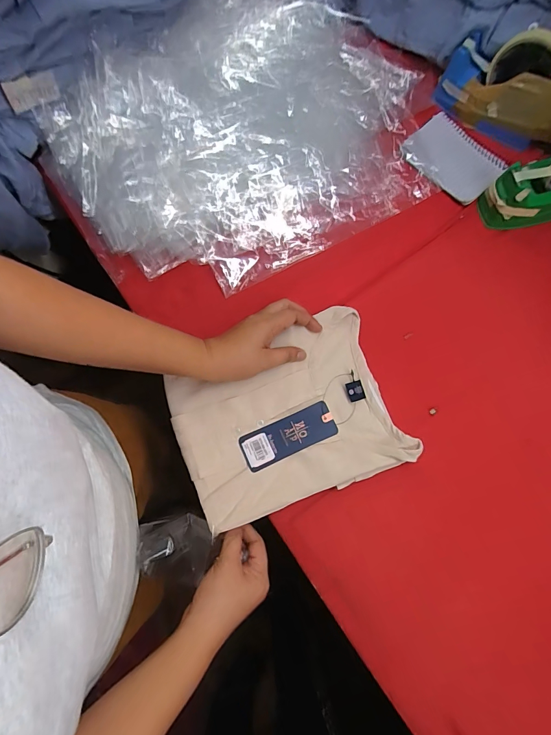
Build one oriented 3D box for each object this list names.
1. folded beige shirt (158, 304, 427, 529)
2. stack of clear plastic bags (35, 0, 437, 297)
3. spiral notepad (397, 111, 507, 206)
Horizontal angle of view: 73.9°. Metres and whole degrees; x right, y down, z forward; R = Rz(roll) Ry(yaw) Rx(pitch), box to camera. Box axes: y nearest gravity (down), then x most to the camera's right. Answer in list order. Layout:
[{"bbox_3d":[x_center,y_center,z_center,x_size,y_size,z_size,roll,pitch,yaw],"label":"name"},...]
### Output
[{"bbox_3d":[0.010,0.064,0.465,0.266,0.019,0.206,-21,80,-3],"label":"folded beige shirt"},{"bbox_3d":[-0.060,-0.333,0.523,0.499,0.044,0.393,-27,81,-4],"label":"stack of clear plastic bags"},{"bbox_3d":[0.256,-0.300,0.522,0.127,0.010,0.101,44,83,8],"label":"spiral notepad"}]

